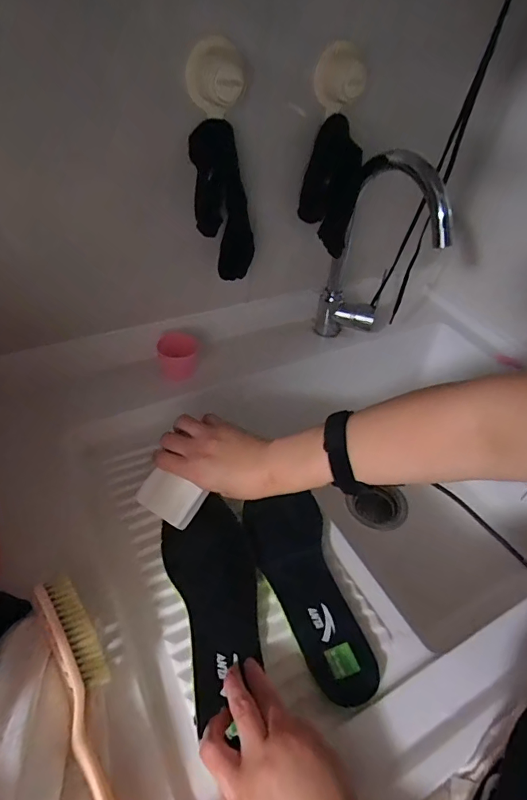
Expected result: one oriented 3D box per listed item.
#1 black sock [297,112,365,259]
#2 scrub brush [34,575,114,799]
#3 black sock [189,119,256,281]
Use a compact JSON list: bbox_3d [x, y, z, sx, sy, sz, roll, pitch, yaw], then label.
[{"bbox_3d":[0.090,-0.280,0.613,0.074,0.169,0.034,8,44,0],"label":"black sock"},{"bbox_3d":[-0.130,0.242,0.348,0.036,0.044,0.219,-19,50,-25],"label":"scrub brush"},{"bbox_3d":[-0.051,-0.238,0.561,0.073,0.178,0.040,-24,52,-28],"label":"black sock"}]

